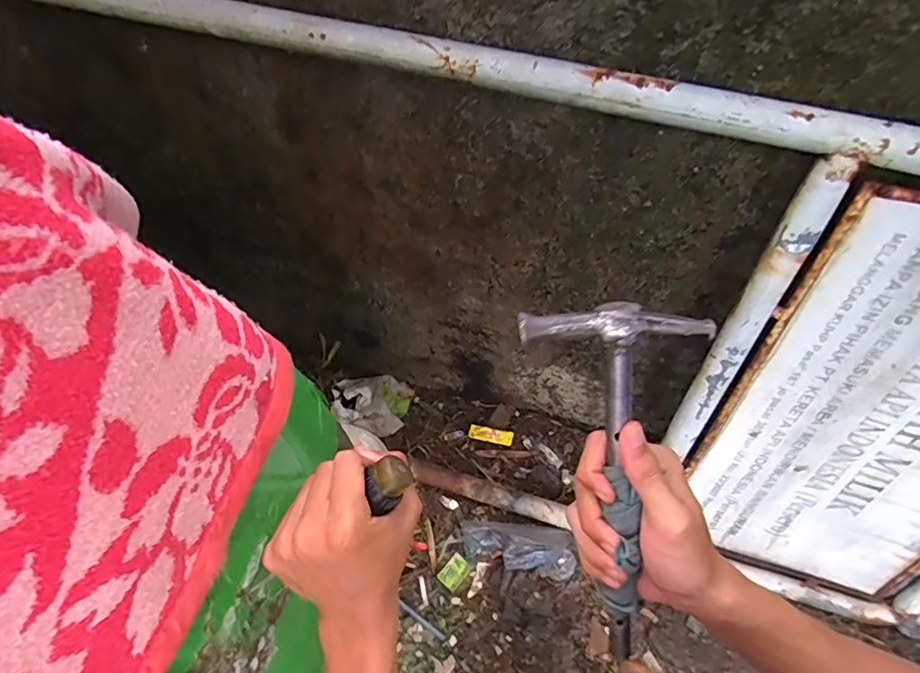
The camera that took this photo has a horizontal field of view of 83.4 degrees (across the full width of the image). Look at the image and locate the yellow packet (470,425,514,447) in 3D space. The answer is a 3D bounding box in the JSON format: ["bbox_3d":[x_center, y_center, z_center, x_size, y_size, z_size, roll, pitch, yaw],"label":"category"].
[{"bbox_3d":[0.092,0.290,1.514,0.127,0.012,0.046,13,52,8],"label":"yellow packet"}]

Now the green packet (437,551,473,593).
[{"bbox_3d":[-0.014,0.612,1.341,0.059,0.004,0.079,38,70,20],"label":"green packet"}]

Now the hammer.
[{"bbox_3d":[0.096,0.087,0.303,0.094,0.215,0.031,-9,12,-10],"label":"hammer"}]

